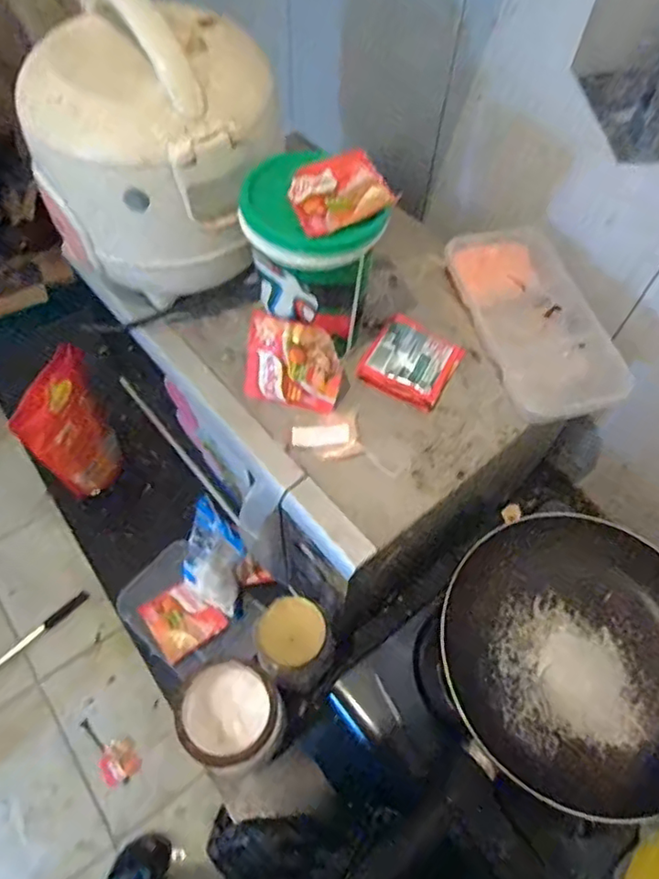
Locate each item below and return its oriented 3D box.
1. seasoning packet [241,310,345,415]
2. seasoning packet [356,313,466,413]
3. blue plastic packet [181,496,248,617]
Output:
[{"bbox_3d":[-0.032,-0.066,0.519,0.083,0.076,0.008,15,29,7],"label":"seasoning packet"},{"bbox_3d":[0.077,-0.073,0.553,0.076,0.021,0.081,27,62,14],"label":"seasoning packet"},{"bbox_3d":[-0.132,0.137,0.683,0.079,0.120,0.032,36,26,25],"label":"blue plastic packet"}]

